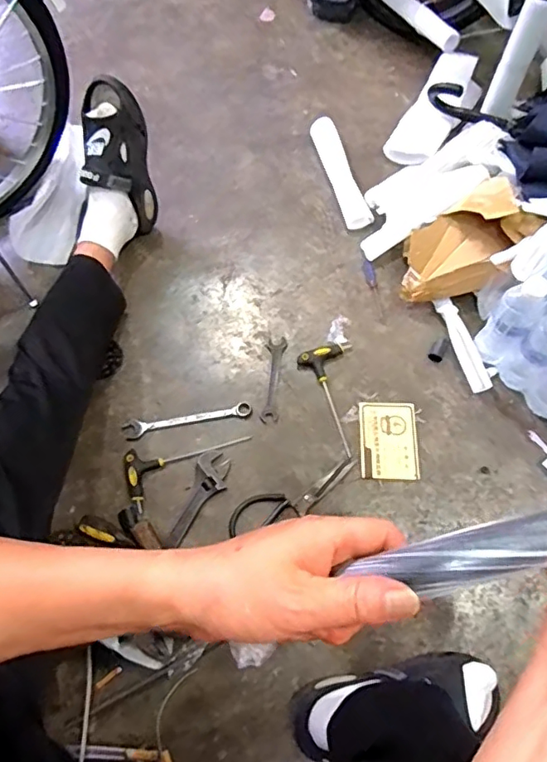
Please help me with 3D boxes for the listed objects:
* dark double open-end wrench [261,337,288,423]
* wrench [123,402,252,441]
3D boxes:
[{"bbox_3d":[-0.001,-0.004,0.934,0.033,0.009,0.157,5,68,4],"label":"dark double open-end wrench"},{"bbox_3d":[-0.141,0.066,0.905,0.208,0.009,0.035,-9,68,-3],"label":"wrench"}]

